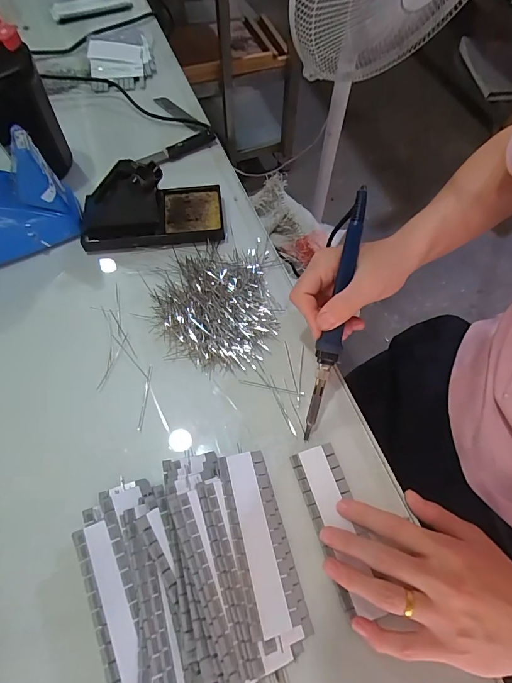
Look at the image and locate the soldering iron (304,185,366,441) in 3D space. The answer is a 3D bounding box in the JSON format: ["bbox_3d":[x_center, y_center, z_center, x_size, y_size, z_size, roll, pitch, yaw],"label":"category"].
[{"bbox_3d":[0.064,-0.024,0.316,0.025,0.014,0.214,11,91,5],"label":"soldering iron"}]

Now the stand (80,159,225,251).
[{"bbox_3d":[-0.119,-0.156,0.409,0.159,0.069,0.076,-6,63,-4],"label":"stand"}]

